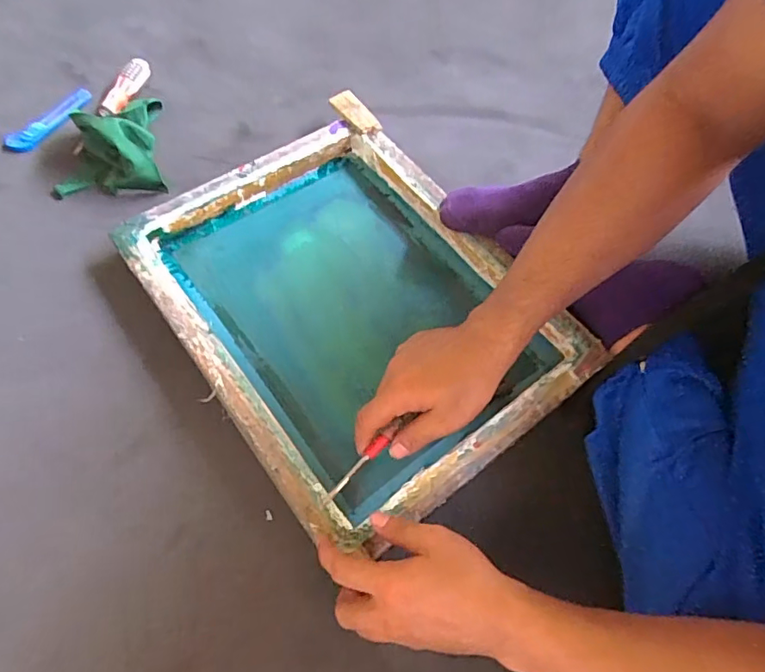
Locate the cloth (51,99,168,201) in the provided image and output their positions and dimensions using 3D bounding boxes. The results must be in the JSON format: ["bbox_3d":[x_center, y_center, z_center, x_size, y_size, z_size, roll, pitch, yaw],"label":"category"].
[{"bbox_3d":[-0.363,-0.269,0.680,0.135,0.064,0.163,-7,66,-6],"label":"cloth"}]

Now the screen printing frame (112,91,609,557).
[{"bbox_3d":[-0.037,-0.036,0.587,0.356,0.049,0.450,-31,71,-15],"label":"screen printing frame"}]

